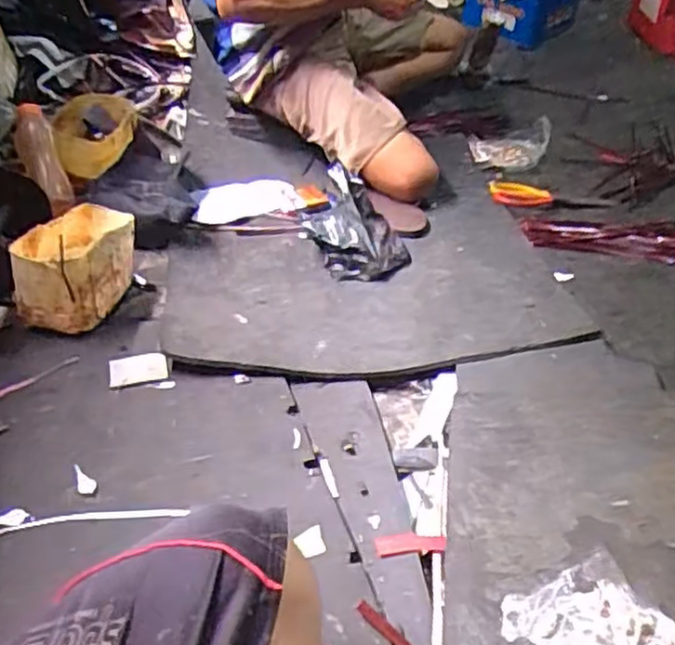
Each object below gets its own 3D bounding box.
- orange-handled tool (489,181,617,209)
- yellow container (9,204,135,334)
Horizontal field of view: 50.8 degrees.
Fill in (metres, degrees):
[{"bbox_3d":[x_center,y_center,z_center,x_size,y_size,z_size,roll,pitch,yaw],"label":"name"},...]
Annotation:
[{"bbox_3d":[0.402,-0.238,1.346,0.228,0.010,0.089,11,40,15],"label":"orange-handled tool"},{"bbox_3d":[-0.364,-0.090,1.007,0.116,0.111,0.202,4,39,3],"label":"yellow container"}]

